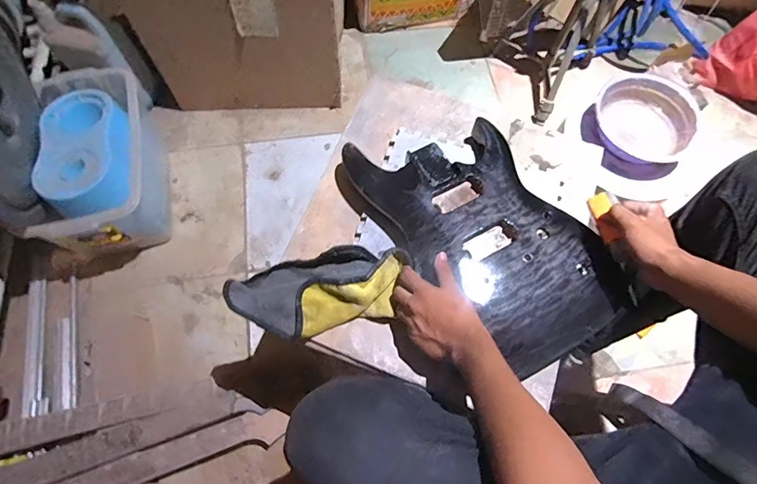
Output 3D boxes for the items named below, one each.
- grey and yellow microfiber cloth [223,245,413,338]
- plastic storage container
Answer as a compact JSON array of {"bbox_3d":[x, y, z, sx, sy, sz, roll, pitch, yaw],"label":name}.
[{"bbox_3d":[-0.091,0.076,0.611,0.272,0.043,0.112,-11,69,3],"label":"grey and yellow microfiber cloth"},{"bbox_3d":[-0.687,-0.199,1.049,0.244,0.243,0.464,-13,70,-7],"label":"plastic storage container"}]

